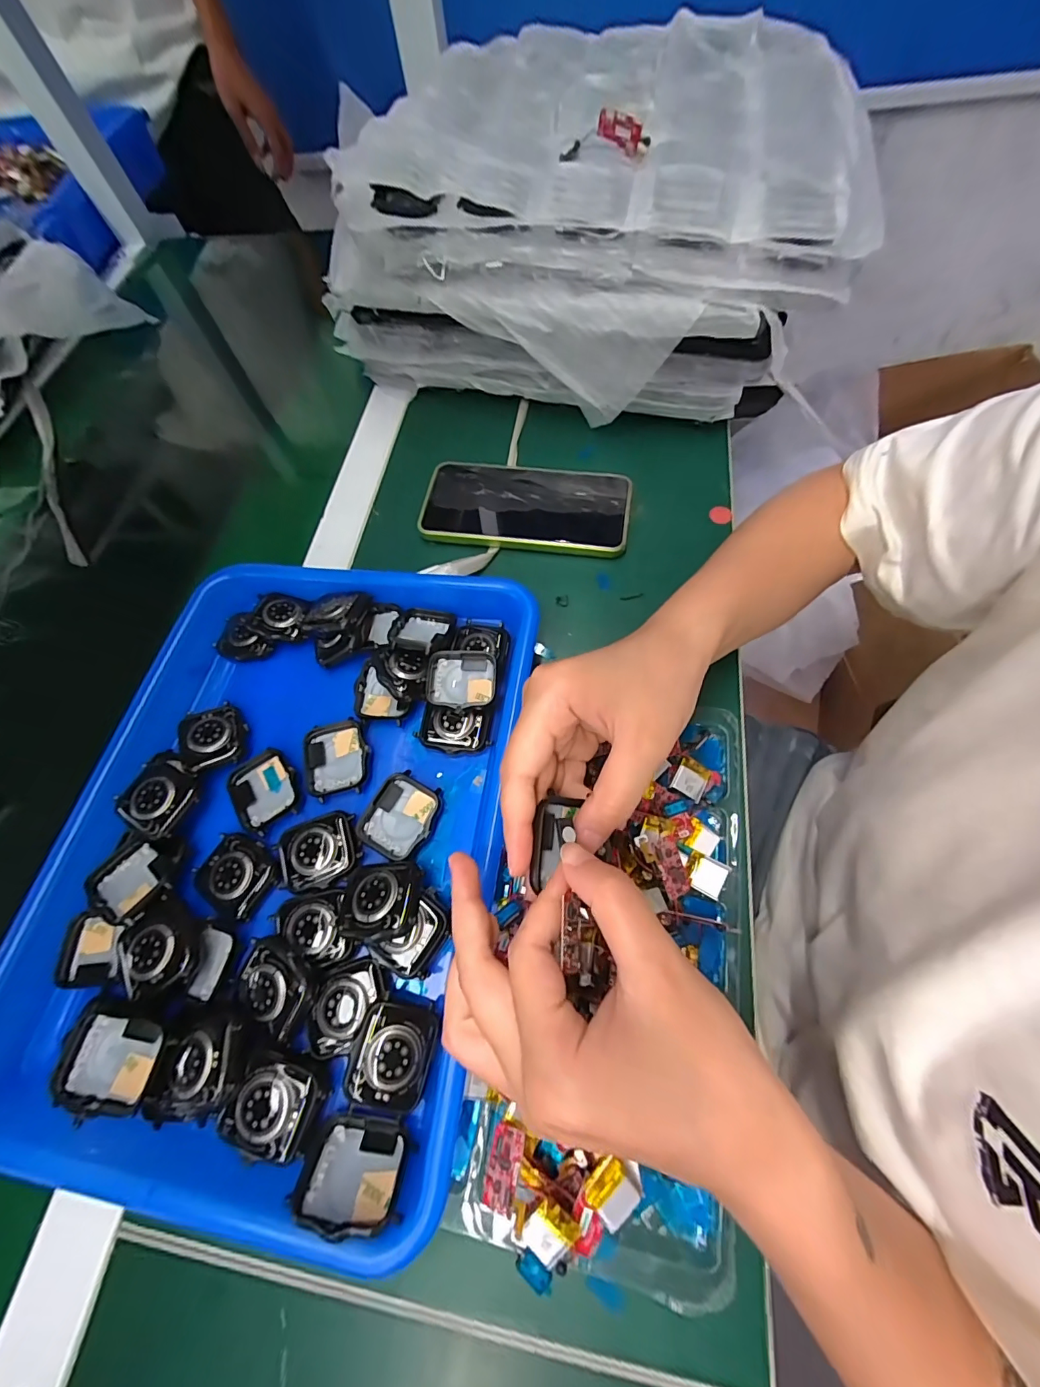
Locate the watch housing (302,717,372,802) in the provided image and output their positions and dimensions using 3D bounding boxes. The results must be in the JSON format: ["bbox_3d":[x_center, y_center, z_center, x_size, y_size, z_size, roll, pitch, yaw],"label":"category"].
[{"bbox_3d":[-0.110,0.038,0.282,0.038,0.006,0.045,-14,65,0],"label":"watch housing"}]

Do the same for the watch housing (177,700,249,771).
[{"bbox_3d":[-0.190,0.026,0.289,0.035,0.010,0.041,-26,70,-8],"label":"watch housing"}]

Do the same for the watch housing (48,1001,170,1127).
[{"bbox_3d":[-0.188,0.167,0.215,0.041,0.009,0.038,20,67,-1],"label":"watch housing"}]

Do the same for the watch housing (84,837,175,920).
[{"bbox_3d":[-0.209,0.101,0.256,0.042,0.011,0.038,24,59,26],"label":"watch housing"}]

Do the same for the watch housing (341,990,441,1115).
[{"bbox_3d":[-0.058,0.165,0.218,0.034,0.015,0.041,13,69,7],"label":"watch housing"}]

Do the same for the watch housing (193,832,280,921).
[{"bbox_3d":[-0.157,0.098,0.257,0.043,0.006,0.035,28,72,17],"label":"watch housing"}]

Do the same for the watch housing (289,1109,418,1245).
[{"bbox_3d":[-0.070,0.203,0.200,0.043,0.039,0.005,6,111,5],"label":"watch housing"}]

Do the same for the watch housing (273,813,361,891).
[{"bbox_3d":[-0.113,0.087,0.259,0.043,0.007,0.037,-20,65,-3],"label":"watch housing"}]

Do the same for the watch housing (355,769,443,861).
[{"bbox_3d":[-0.067,0.069,0.266,0.038,0.009,0.043,24,71,16],"label":"watch housing"}]

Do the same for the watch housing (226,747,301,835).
[{"bbox_3d":[-0.150,0.058,0.279,0.037,0.009,0.044,-38,68,-11],"label":"watch housing"}]

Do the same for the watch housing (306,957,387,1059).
[{"bbox_3d":[-0.085,0.150,0.226,0.029,0.010,0.042,32,73,14],"label":"watch housing"}]

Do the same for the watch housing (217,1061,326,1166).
[{"bbox_3d":[-0.111,0.183,0.207,0.038,0.008,0.034,14,68,12],"label":"watch housing"}]

